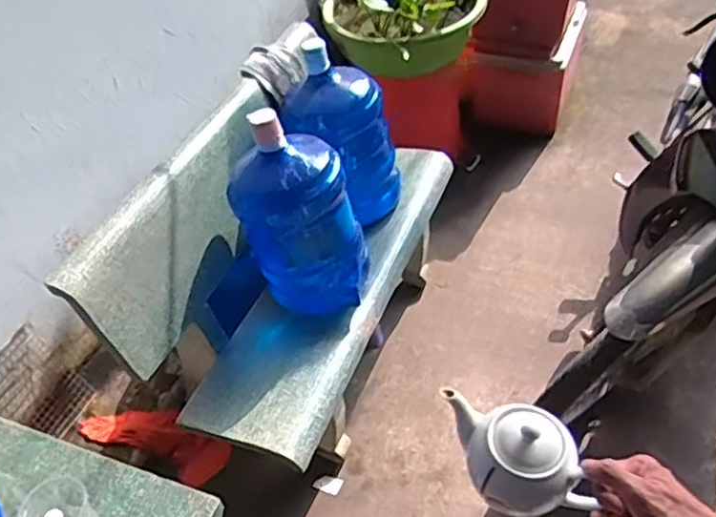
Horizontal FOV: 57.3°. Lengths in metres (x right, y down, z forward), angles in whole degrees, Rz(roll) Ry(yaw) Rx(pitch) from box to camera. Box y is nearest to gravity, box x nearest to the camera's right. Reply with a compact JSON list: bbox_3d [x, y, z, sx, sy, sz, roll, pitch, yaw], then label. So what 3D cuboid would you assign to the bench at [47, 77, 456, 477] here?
[{"bbox_3d":[-0.144,0.001,1.667,0.465,0.692,0.967,13,50,20],"label":"bench"}]

